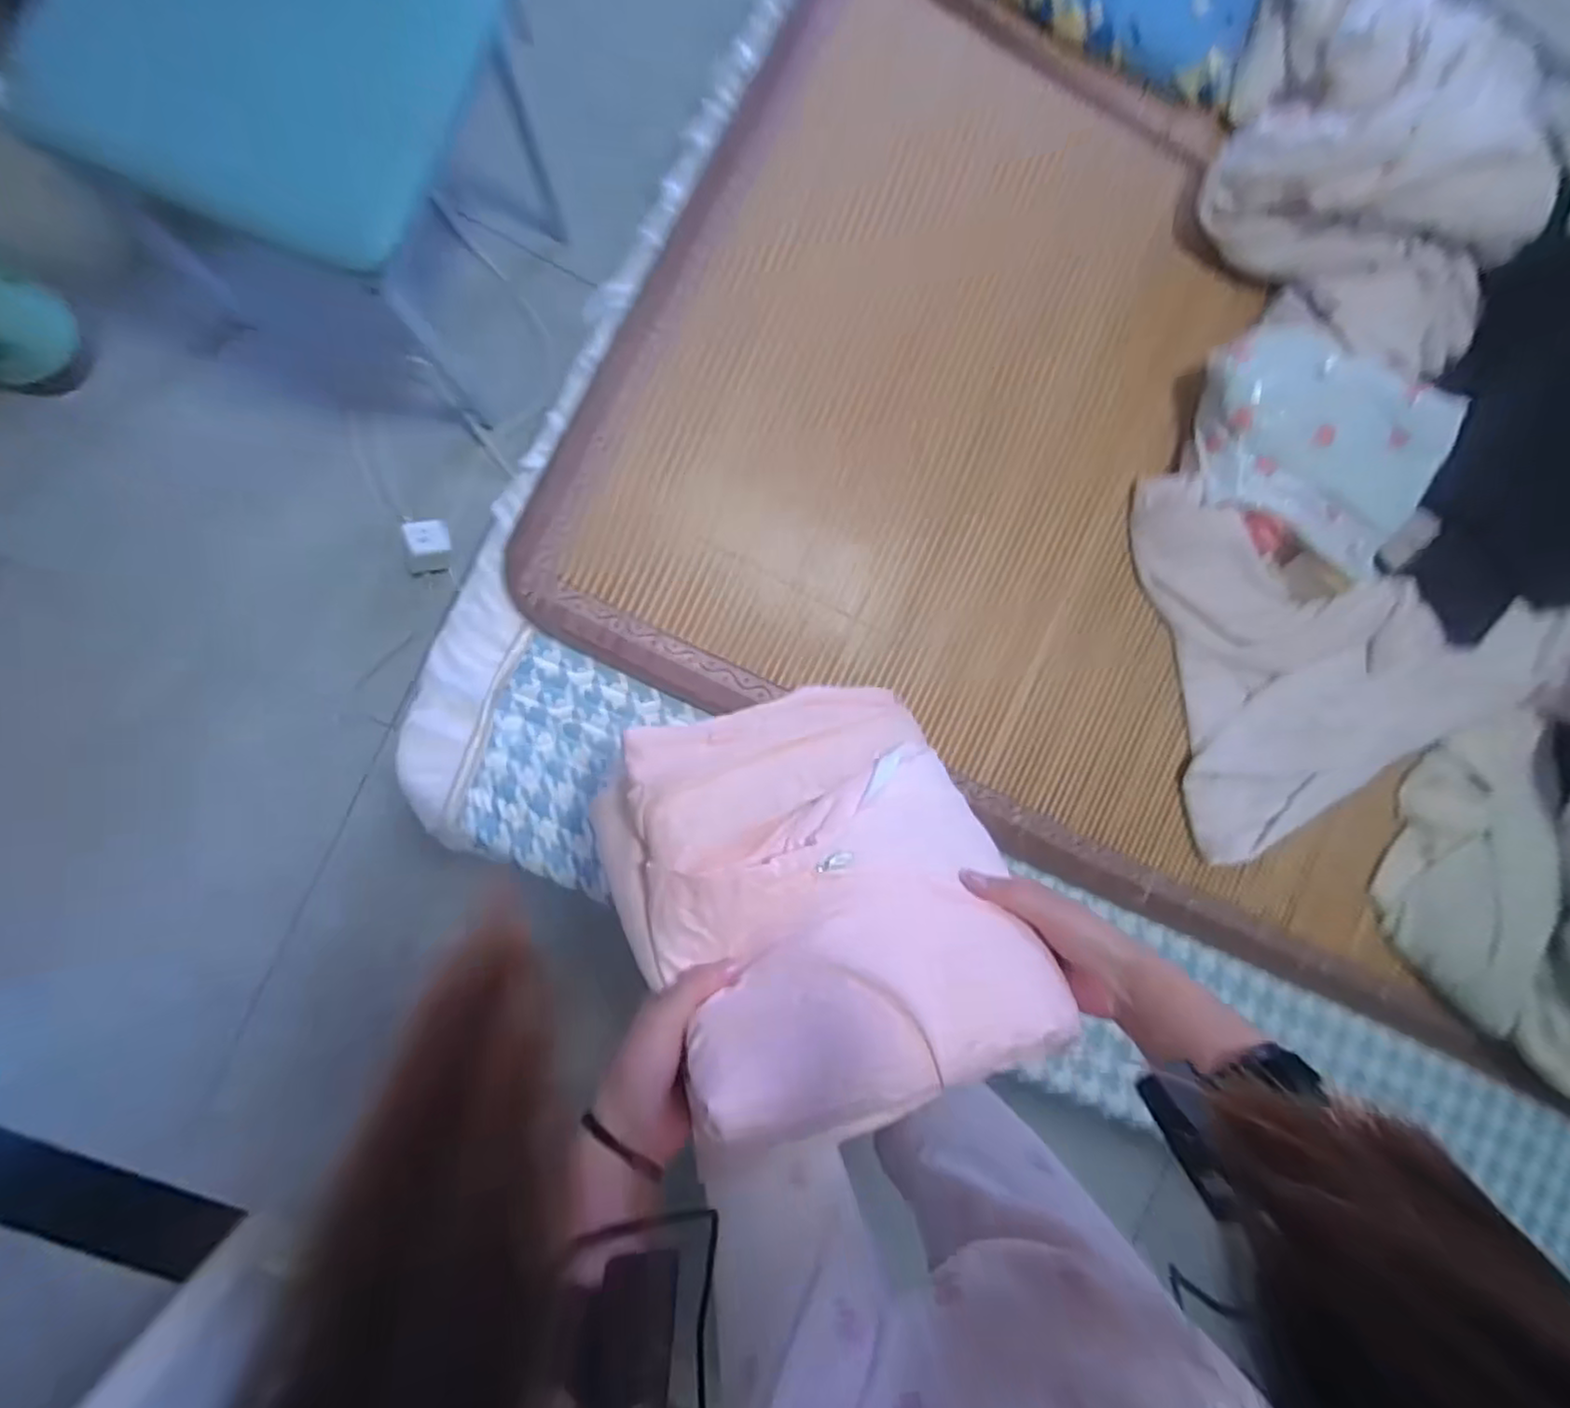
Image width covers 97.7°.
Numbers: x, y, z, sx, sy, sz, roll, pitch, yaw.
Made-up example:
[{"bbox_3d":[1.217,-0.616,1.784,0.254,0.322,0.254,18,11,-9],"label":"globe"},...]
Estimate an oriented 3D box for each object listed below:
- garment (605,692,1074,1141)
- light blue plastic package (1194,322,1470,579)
[{"bbox_3d":[0.030,0.119,0.466,0.255,0.065,0.282,-14,57,-23],"label":"garment"},{"bbox_3d":[0.546,-0.270,0.699,0.250,0.056,0.207,23,89,-7],"label":"light blue plastic package"}]

